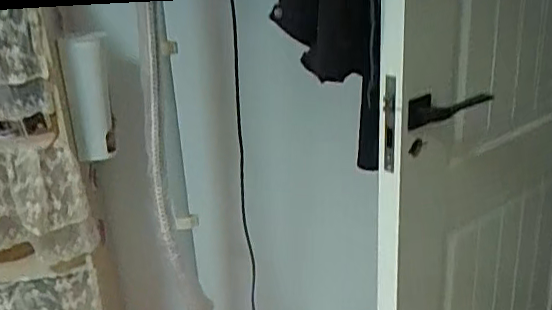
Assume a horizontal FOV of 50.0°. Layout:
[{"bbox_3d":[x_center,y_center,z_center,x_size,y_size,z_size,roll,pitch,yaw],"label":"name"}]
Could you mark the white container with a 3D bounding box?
[{"bbox_3d":[-0.454,-0.142,1.431,0.104,0.306,0.107,-11,23,-18],"label":"white container"}]

